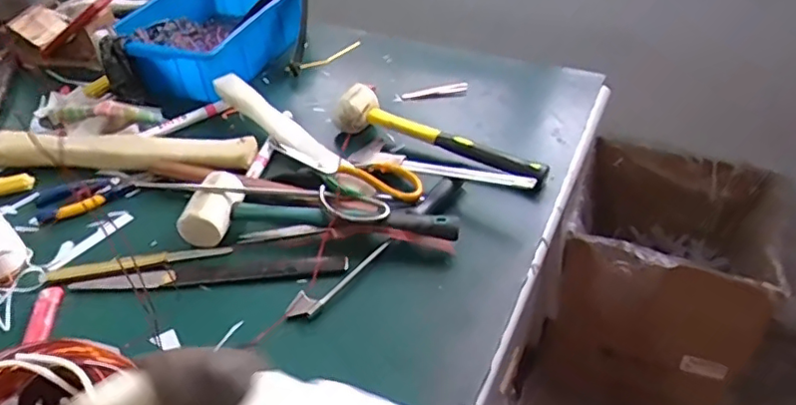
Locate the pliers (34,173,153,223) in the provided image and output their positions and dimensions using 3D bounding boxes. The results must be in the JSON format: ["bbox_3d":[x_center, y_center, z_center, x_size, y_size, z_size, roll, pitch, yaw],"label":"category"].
[{"bbox_3d":[-0.353,-0.011,0.674,0.123,0.011,0.061,-14,42,-13],"label":"pliers"}]

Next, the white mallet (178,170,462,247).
[{"bbox_3d":[-0.080,0.012,0.615,0.285,0.049,0.074,1,41,4],"label":"white mallet"}]

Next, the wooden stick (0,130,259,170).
[{"bbox_3d":[-0.343,-0.062,0.715,0.338,0.031,0.047,3,41,6],"label":"wooden stick"}]

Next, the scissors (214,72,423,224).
[{"bbox_3d":[-0.104,-0.077,0.704,0.107,0.026,0.344,-19,44,-31],"label":"scissors"}]

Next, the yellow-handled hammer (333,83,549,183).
[{"bbox_3d":[0.048,-0.077,0.716,0.277,0.068,0.047,19,45,23],"label":"yellow-handled hammer"}]

